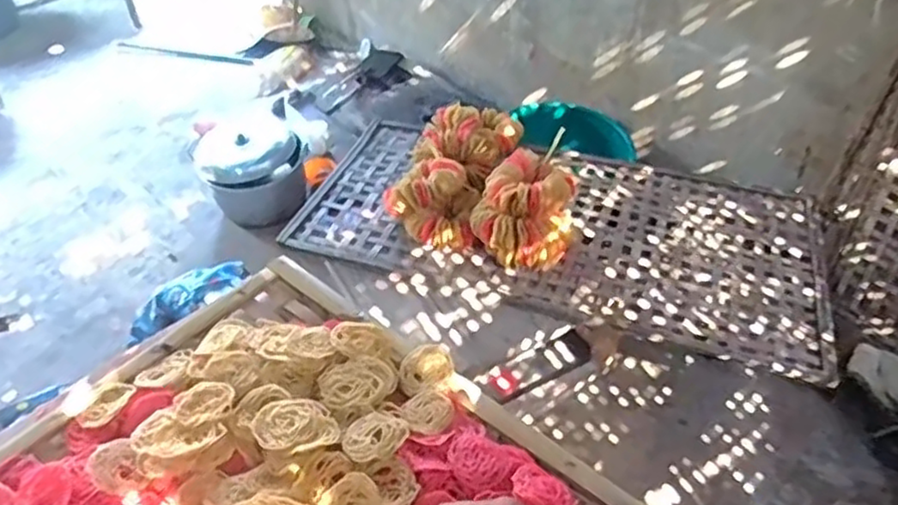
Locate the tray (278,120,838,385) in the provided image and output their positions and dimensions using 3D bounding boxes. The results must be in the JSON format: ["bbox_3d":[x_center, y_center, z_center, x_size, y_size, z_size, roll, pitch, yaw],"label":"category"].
[{"bbox_3d":[0.241,-0.064,1.646,1.230,0.041,0.677,13,45,15],"label":"tray"}]

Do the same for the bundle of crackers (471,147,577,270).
[{"bbox_3d":[0.165,-0.091,1.503,0.216,0.208,0.183,4,44,7],"label":"bundle of crackers"}]

